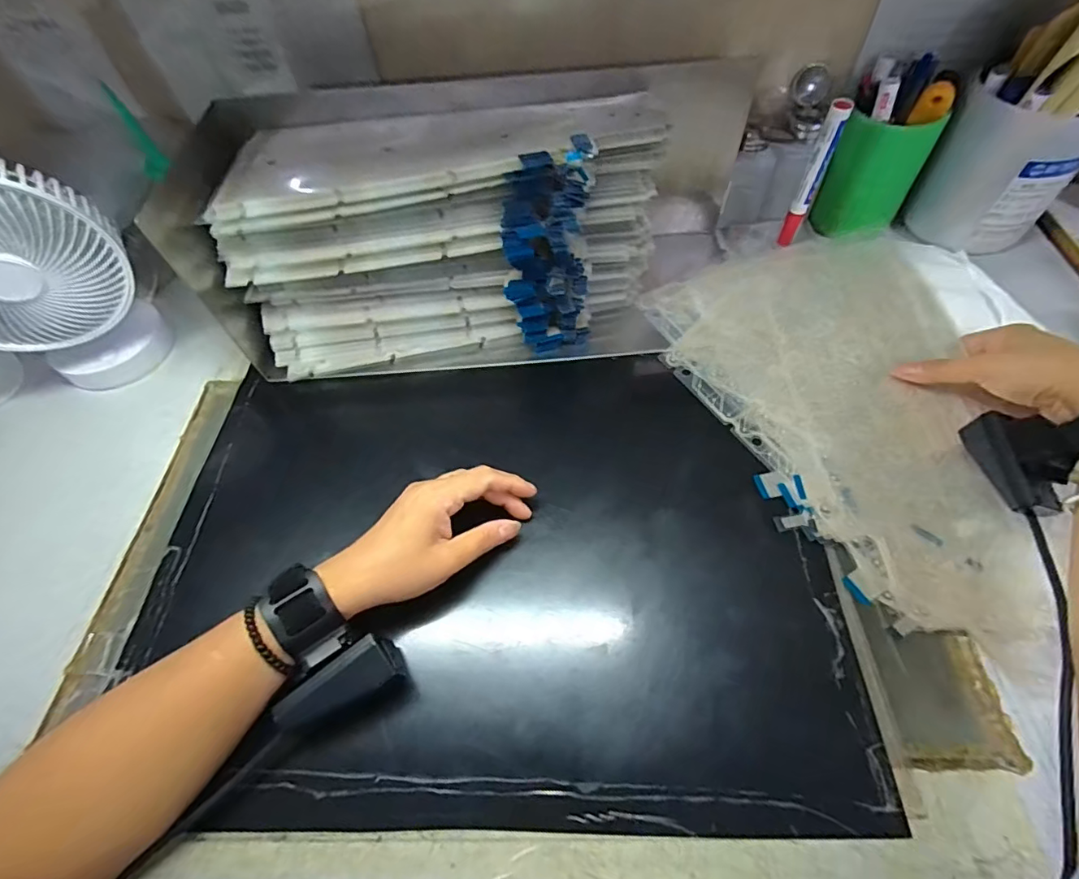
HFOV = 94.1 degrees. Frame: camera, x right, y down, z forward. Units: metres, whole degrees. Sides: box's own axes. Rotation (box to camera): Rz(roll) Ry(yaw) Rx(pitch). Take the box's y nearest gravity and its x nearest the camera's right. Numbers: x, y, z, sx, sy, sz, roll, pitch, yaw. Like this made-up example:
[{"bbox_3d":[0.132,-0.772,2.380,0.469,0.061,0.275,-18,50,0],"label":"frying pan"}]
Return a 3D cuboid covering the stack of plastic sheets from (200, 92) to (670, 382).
[{"bbox_3d":[-0.083,-0.164,0.429,0.361,0.194,0.119,-3,59,3],"label":"stack of plastic sheets"}]

